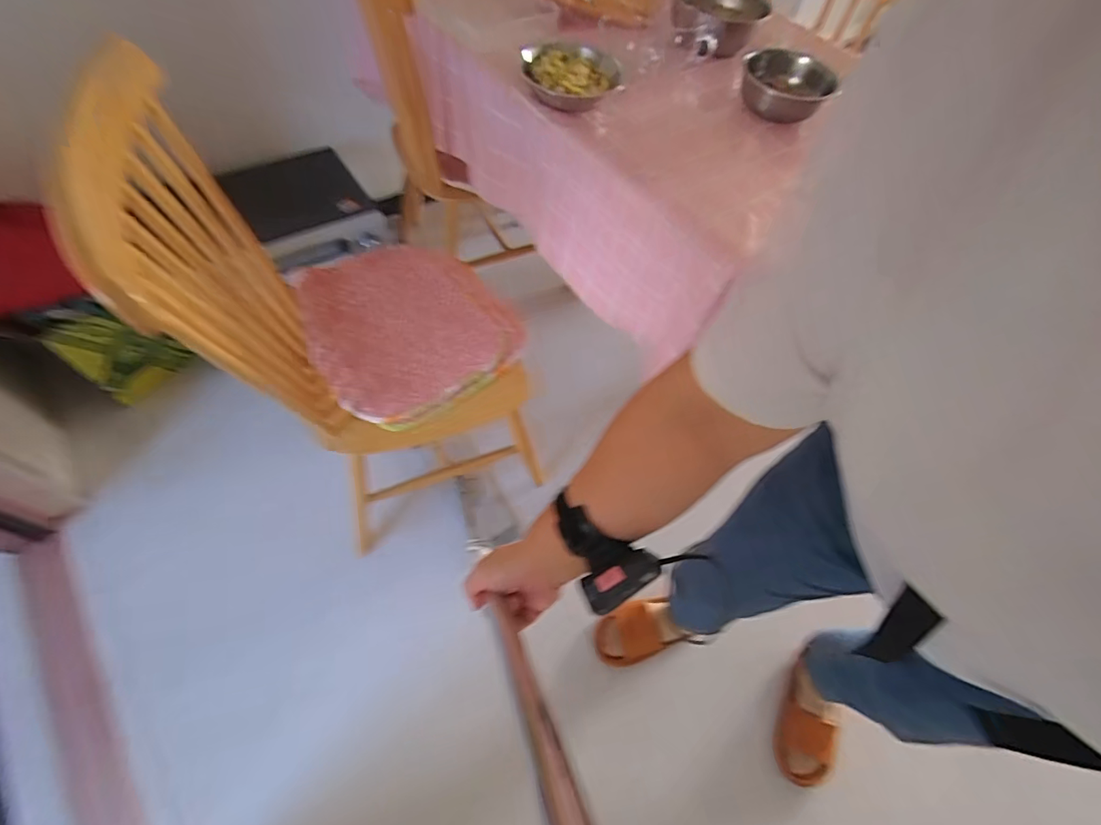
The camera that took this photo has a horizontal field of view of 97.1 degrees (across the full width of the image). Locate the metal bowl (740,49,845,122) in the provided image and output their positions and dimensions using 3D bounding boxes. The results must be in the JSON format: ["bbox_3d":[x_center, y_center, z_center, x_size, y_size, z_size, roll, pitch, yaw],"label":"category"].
[{"bbox_3d":[0.429,-0.603,0.895,0.152,0.058,0.152,1,62,-2],"label":"metal bowl"}]

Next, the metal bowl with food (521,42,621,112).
[{"bbox_3d":[0.037,-0.590,0.845,0.167,0.038,0.154,1,62,-2],"label":"metal bowl with food"}]

